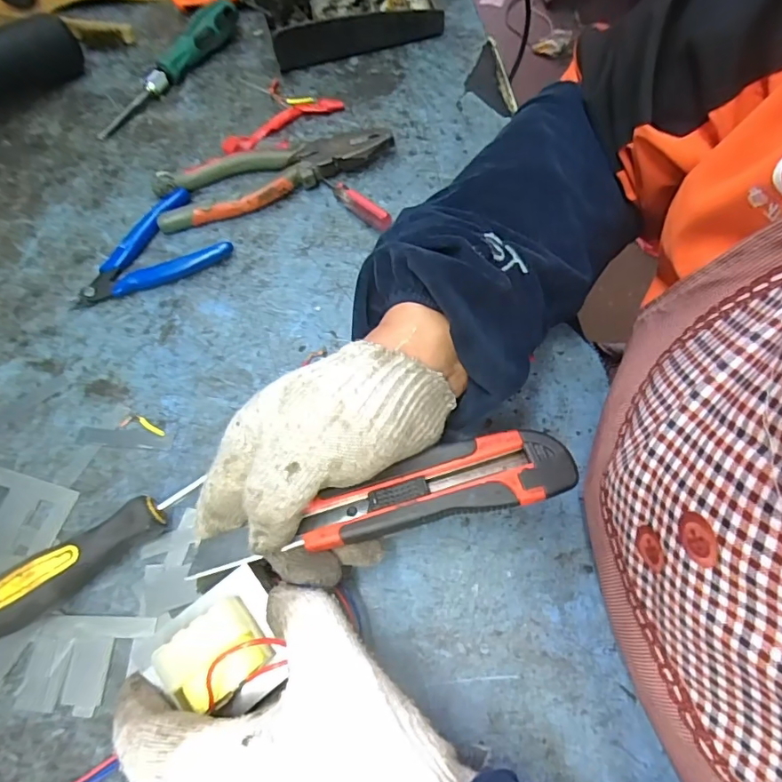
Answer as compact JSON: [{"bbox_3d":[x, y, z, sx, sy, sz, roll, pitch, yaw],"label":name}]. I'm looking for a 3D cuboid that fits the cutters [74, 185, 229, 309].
[{"bbox_3d":[-0.190,-0.112,0.390,0.116,0.017,0.080,-25,67,-8],"label":"cutters"}]

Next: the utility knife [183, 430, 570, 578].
[{"bbox_3d":[-0.004,0.059,0.261,0.193,0.014,0.038,-16,66,-1],"label":"utility knife"}]

